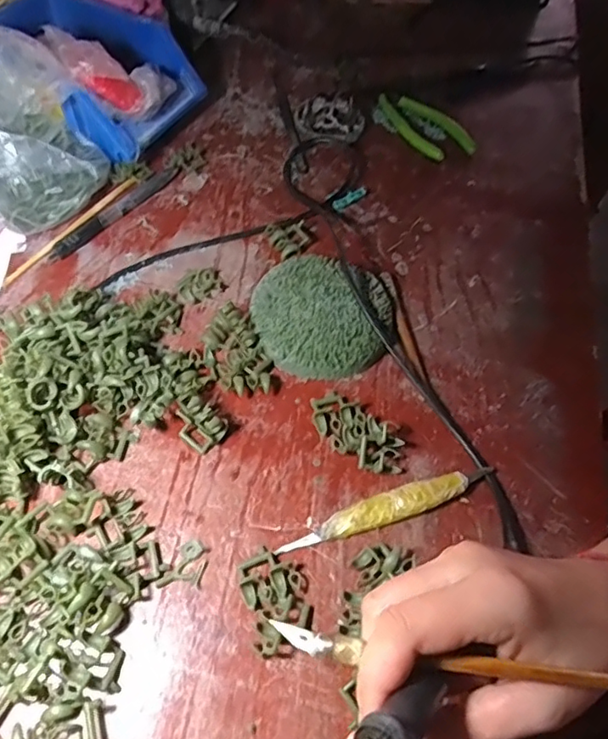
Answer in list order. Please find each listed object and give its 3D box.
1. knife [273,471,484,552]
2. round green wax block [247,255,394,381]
[{"bbox_3d":[0.052,0.088,0.362,0.137,0.012,0.017,-13,59,-13],"label":"knife"},{"bbox_3d":[0.013,-0.041,0.433,0.103,0.026,0.100,2,57,-3],"label":"round green wax block"}]

